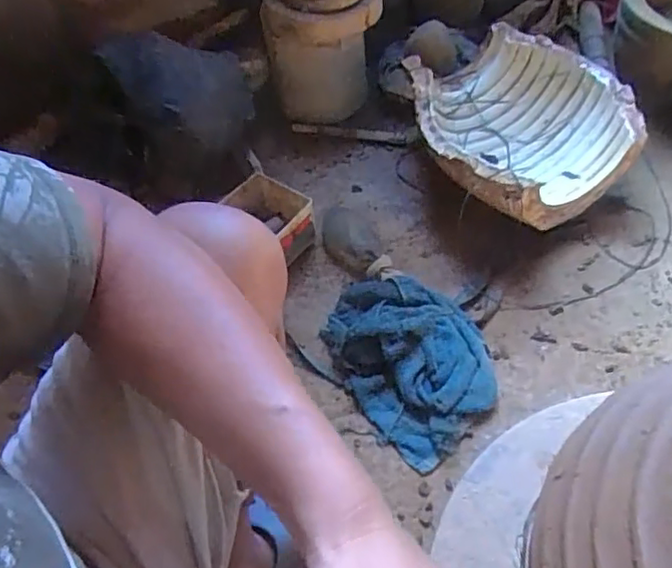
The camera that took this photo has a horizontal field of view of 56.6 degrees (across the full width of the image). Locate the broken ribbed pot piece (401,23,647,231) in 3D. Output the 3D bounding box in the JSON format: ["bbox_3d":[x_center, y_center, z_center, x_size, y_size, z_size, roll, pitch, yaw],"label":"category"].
[{"bbox_3d":[0.286,-0.245,1.034,0.313,0.166,0.319,-2,55,3],"label":"broken ribbed pot piece"}]

